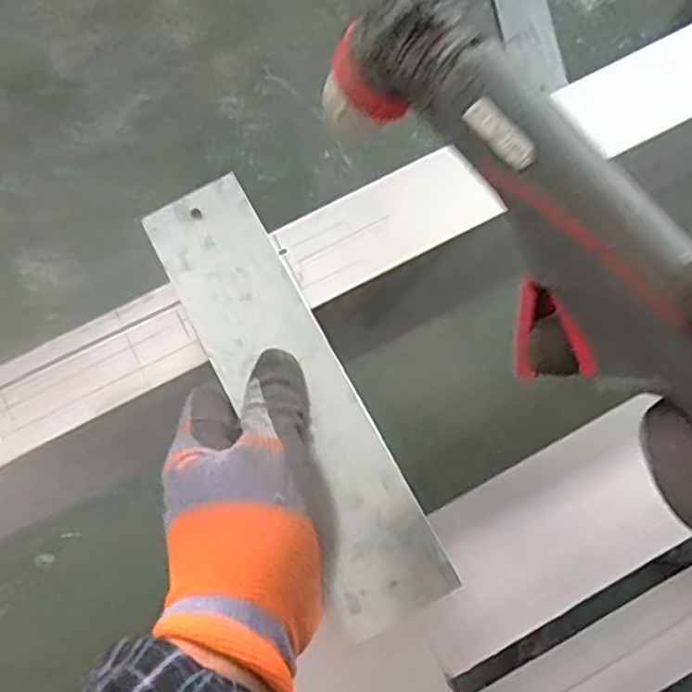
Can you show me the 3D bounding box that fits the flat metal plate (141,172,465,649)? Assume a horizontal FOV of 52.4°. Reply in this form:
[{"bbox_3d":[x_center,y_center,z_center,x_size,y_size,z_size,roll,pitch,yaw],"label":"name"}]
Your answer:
[{"bbox_3d":[-0.028,0.021,0.357,0.058,0.007,0.243,-29,75,-6],"label":"flat metal plate"}]

